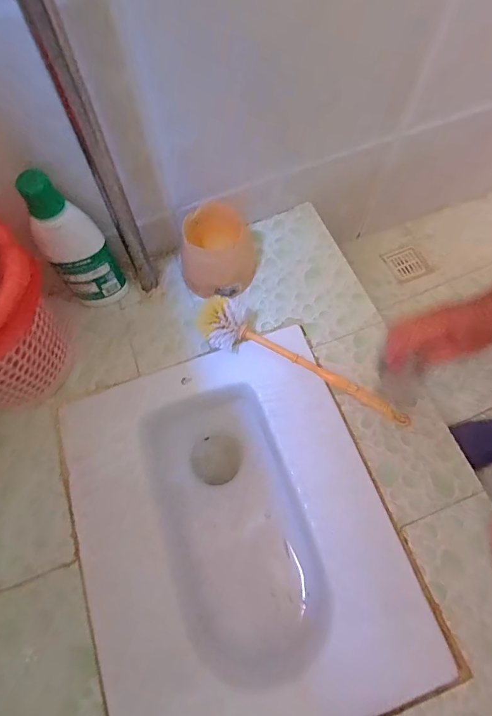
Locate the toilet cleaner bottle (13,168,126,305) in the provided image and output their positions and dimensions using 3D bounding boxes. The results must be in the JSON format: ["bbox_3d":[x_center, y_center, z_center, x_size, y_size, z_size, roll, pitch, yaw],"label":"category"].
[{"bbox_3d":[-0.256,-0.164,0.554,0.086,0.257,0.061,-38,71,-12],"label":"toilet cleaner bottle"}]

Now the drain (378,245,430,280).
[{"bbox_3d":[0.389,-0.233,0.907,0.083,0.007,0.085,-18,68,-5],"label":"drain"}]

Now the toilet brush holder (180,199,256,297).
[{"bbox_3d":[-0.046,-0.186,0.639,0.125,0.106,0.135,4,68,4],"label":"toilet brush holder"}]

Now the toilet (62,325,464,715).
[{"bbox_3d":[-0.012,0.267,0.608,0.422,0.188,0.510,-21,69,-6],"label":"toilet"}]

